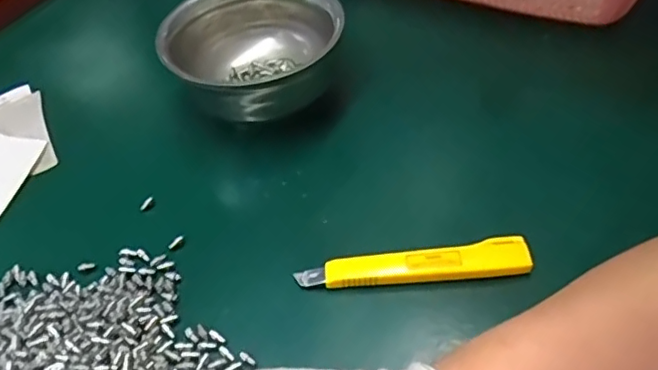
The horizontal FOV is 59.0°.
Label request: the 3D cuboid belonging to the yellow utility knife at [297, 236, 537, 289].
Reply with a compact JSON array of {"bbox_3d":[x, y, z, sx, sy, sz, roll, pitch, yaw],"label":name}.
[{"bbox_3d":[0.048,0.046,0.328,0.127,0.014,0.019,-4,48,1],"label":"yellow utility knife"}]

